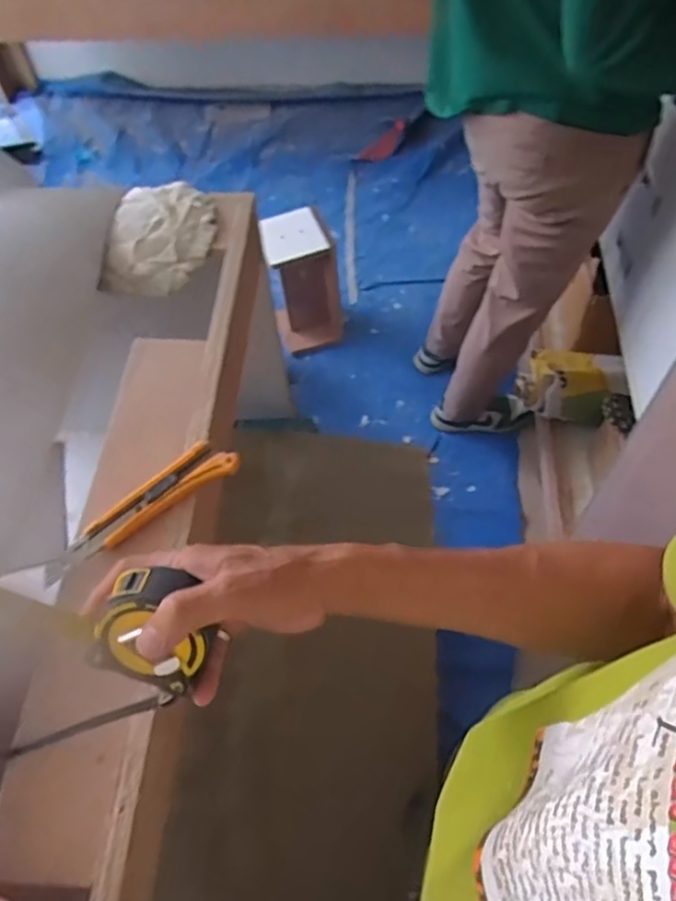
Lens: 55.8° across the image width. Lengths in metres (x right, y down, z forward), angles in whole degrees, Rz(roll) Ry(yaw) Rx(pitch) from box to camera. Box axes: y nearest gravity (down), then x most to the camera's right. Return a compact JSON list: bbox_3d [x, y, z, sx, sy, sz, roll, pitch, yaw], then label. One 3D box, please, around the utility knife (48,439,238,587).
[{"bbox_3d":[-0.162,0.047,0.524,0.169,0.015,0.037,-35,65,-17],"label":"utility knife"}]

